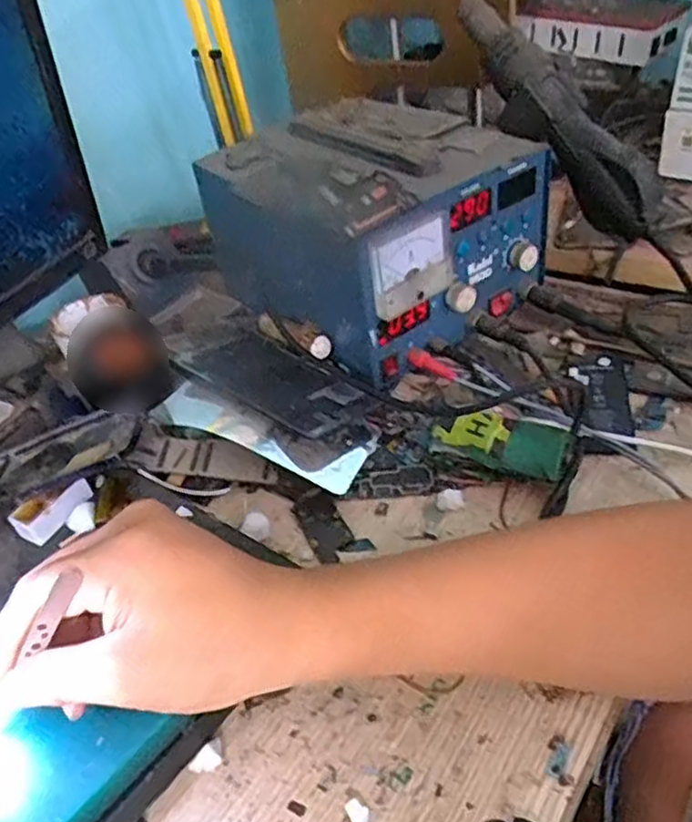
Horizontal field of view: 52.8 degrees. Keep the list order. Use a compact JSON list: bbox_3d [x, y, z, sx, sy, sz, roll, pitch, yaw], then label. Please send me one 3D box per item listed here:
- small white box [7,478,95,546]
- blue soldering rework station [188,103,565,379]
[{"bbox_3d":[-0.188,0.062,0.450,0.027,0.013,0.050,20,49,32],"label":"small white box"},{"bbox_3d":[0.020,-0.161,0.562,0.197,0.117,0.226,-33,45,-23],"label":"blue soldering rework station"}]

